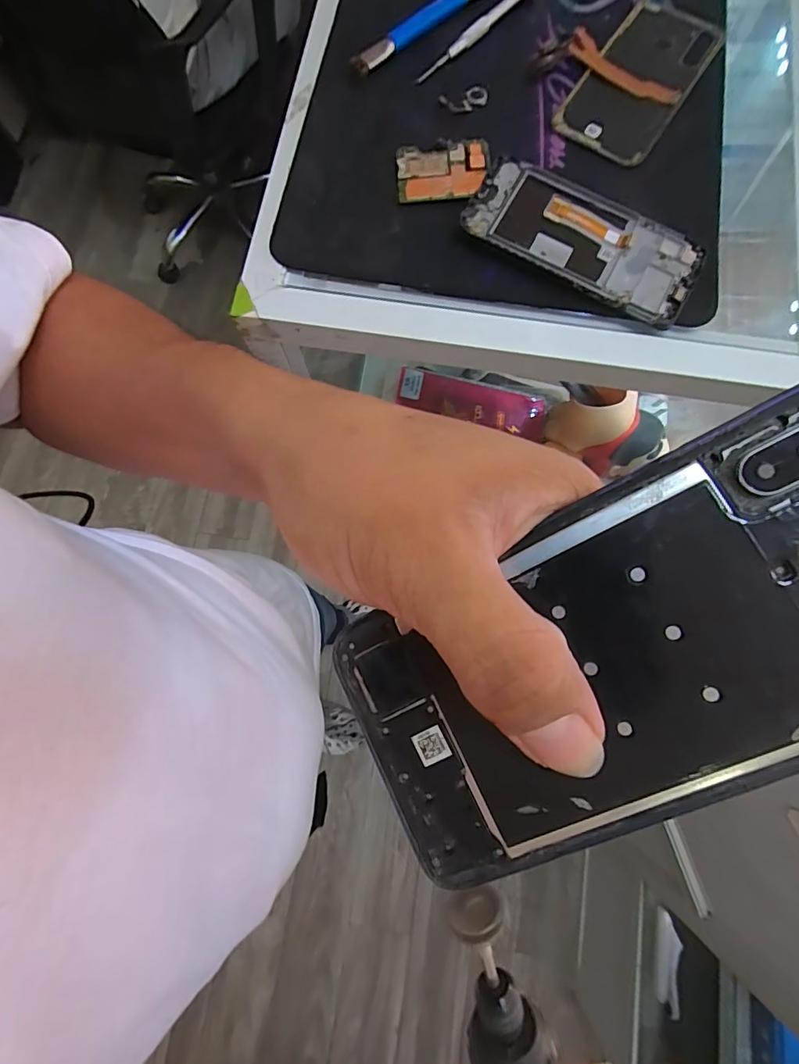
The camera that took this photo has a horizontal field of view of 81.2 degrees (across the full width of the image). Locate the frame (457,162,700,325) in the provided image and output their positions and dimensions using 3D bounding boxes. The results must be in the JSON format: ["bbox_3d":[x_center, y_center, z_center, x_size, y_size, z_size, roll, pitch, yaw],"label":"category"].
[{"bbox_3d":[0.121,-0.194,0.310,0.150,0.012,0.070,28,79,7],"label":"frame"}]

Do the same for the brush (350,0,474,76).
[{"bbox_3d":[0.022,-0.389,0.351,0.140,0.009,0.019,-41,80,-8],"label":"brush"}]

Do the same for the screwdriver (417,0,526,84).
[{"bbox_3d":[0.063,-0.385,0.351,0.013,0.012,0.143,44,81,9],"label":"screwdriver"}]

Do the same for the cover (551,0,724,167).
[{"bbox_3d":[0.180,-0.338,0.347,0.070,0.007,0.156,32,80,7],"label":"cover"}]

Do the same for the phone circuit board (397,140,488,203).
[{"bbox_3d":[0.030,-0.252,0.324,0.062,0.007,0.044,-5,77,-1],"label":"phone circuit board"}]

